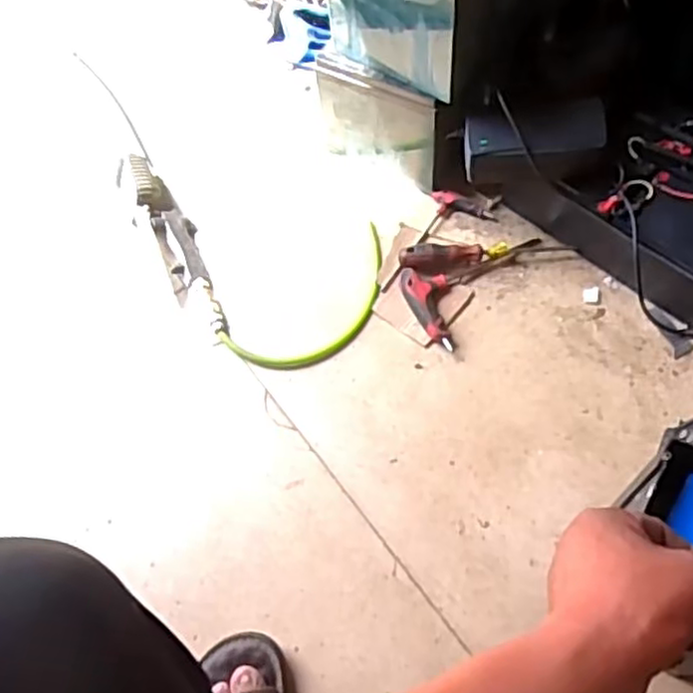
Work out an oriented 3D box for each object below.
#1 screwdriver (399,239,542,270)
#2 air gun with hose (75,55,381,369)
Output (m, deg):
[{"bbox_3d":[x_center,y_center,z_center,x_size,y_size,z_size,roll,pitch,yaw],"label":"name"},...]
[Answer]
[{"bbox_3d":[0.163,-0.124,0.918,0.185,0.033,0.038,-13,62,-1],"label":"screwdriver"},{"bbox_3d":[-0.224,-0.247,1.003,0.261,0.066,0.701,-40,66,-14],"label":"air gun with hose"}]

